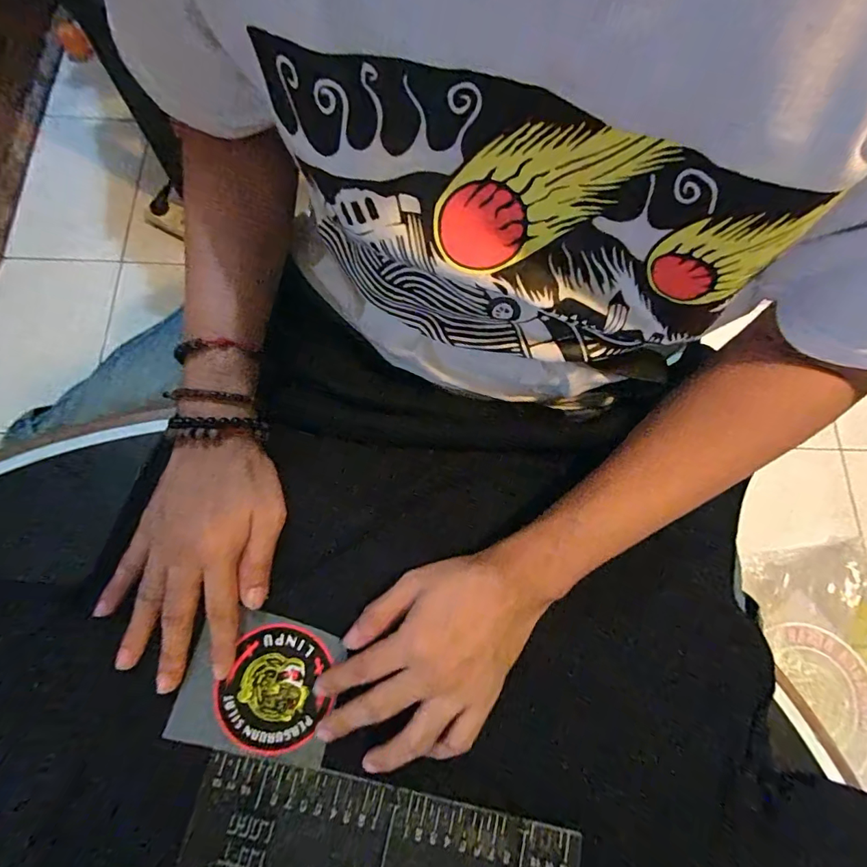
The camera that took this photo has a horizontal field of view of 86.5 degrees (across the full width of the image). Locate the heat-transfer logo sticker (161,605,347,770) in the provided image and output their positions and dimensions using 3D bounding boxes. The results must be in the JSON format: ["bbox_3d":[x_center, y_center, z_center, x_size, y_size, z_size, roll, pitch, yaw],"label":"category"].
[{"bbox_3d":[-0.124,0.179,0.331,0.106,0.007,0.089,13,75,-1],"label":"heat-transfer logo sticker"}]

